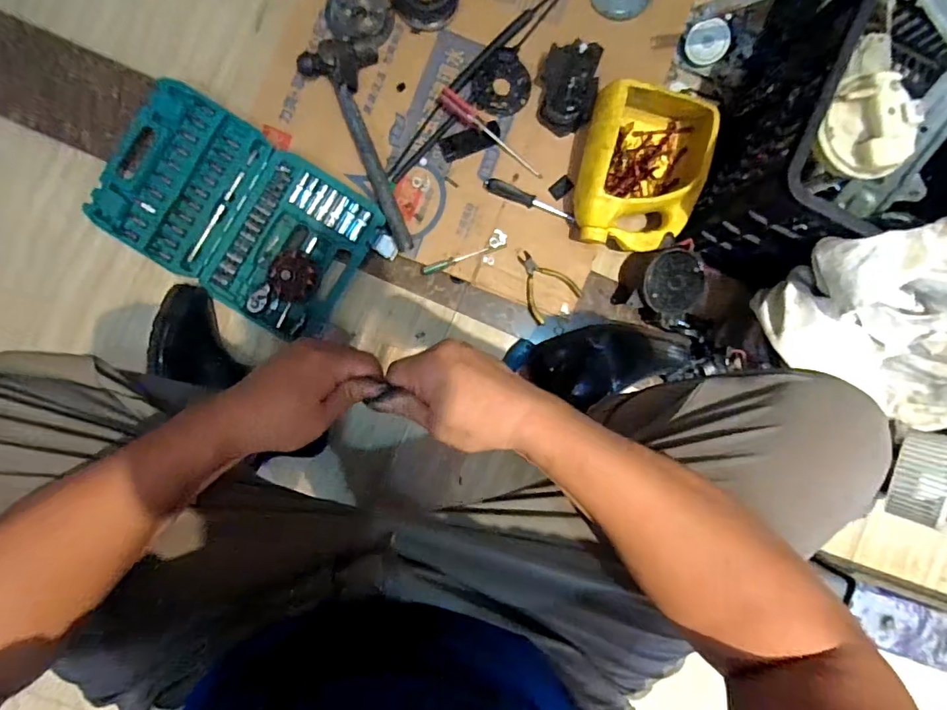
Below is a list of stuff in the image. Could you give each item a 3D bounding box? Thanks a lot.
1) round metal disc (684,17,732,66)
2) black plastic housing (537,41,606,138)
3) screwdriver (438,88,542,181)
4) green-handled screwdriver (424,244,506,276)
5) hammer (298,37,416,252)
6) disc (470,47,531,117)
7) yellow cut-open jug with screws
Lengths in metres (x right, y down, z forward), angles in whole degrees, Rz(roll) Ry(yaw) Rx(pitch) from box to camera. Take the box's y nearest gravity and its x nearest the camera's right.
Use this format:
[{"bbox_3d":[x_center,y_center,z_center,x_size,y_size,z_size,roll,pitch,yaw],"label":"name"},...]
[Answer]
[{"bbox_3d":[0.376,-0.502,0.768,0.065,0.009,0.063,11,132,13],"label":"round metal disc"},{"bbox_3d":[0.146,-0.413,0.746,0.088,0.064,0.121,15,90,-3],"label":"black plastic housing"},{"bbox_3d":[0.027,-0.343,0.751,0.195,0.023,0.034,44,88,-3],"label":"screwdriver"},{"bbox_3d":[-0.016,-0.155,0.760,0.138,0.012,0.012,-19,92,-3],"label":"green-handled screwdriver"},{"bbox_3d":[-0.162,-0.321,0.740,0.117,0.053,0.335,-20,92,-3],"label":"hammer"},{"bbox_3d":[0.047,-0.429,0.763,0.093,0.004,0.088,0,97,1],"label":"disc"},{"bbox_3d":[0.253,-0.278,0.726,0.182,0.111,0.226,7,90,-3],"label":"yellow cut-open jug with screws"}]

